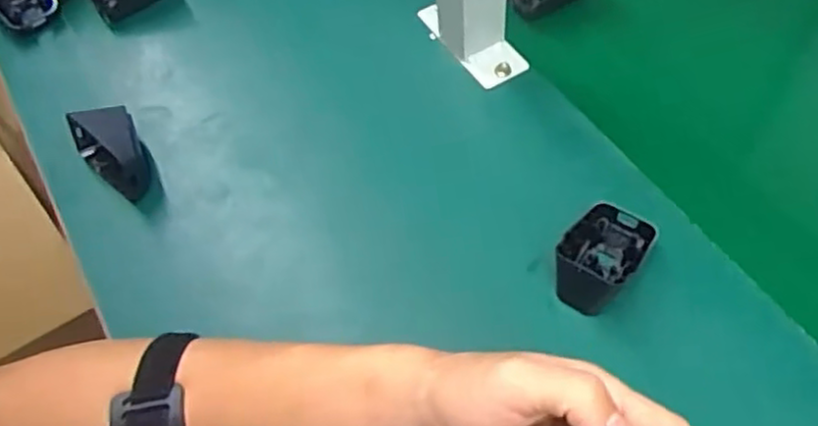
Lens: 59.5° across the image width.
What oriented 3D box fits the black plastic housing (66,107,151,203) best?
[{"bbox_3d":[-0.207,-0.040,0.499,0.044,0.041,0.069,-26,61,-14],"label":"black plastic housing"}]

